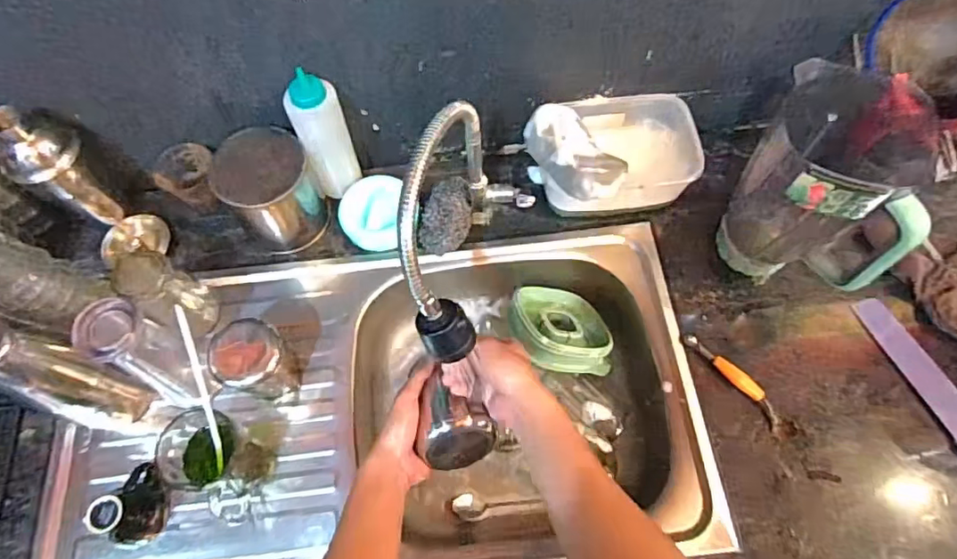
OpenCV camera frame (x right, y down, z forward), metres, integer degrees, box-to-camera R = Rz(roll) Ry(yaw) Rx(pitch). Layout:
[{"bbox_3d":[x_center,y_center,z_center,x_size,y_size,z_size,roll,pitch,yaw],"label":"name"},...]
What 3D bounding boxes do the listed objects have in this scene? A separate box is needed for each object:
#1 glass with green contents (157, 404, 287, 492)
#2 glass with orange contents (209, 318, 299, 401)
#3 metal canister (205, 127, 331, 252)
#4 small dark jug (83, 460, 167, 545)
[{"bbox_3d":[-0.275,0.185,0.600,0.089,0.123,0.076,-3,67,-1],"label":"glass with green contents"},{"bbox_3d":[-0.245,0.090,0.625,0.067,0.102,0.071,0,67,0],"label":"glass with orange contents"},{"bbox_3d":[-0.262,-0.112,0.720,0.113,0.137,0.106,-24,69,-10],"label":"metal canister"},{"bbox_3d":[-0.365,0.237,0.587,0.052,0.065,0.078,-7,68,-3],"label":"small dark jug"}]

